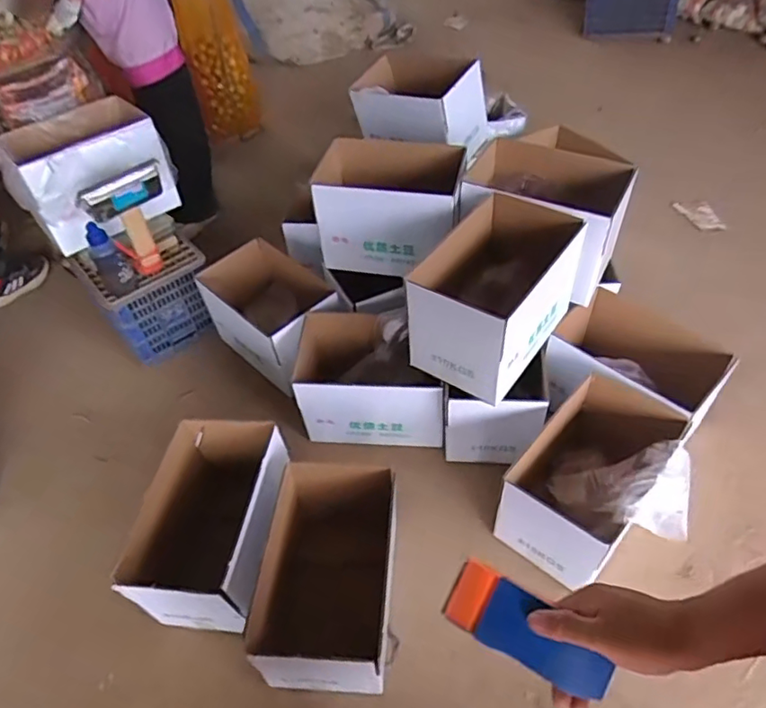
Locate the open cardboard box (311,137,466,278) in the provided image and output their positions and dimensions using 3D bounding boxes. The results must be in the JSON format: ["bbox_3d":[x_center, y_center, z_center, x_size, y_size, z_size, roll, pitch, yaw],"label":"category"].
[{"bbox_3d":[0.014,-0.430,1.674,0.408,0.276,0.337,5,49,9],"label":"open cardboard box"}]

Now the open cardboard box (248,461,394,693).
[{"bbox_3d":[-0.109,0.479,1.253,0.261,0.246,0.430,1,48,6],"label":"open cardboard box"}]

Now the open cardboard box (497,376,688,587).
[{"bbox_3d":[0.495,0.305,1.396,0.285,0.265,0.414,31,57,28],"label":"open cardboard box"}]

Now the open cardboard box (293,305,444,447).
[{"bbox_3d":[-0.032,0.077,1.652,0.416,0.295,0.282,3,48,7],"label":"open cardboard box"}]

